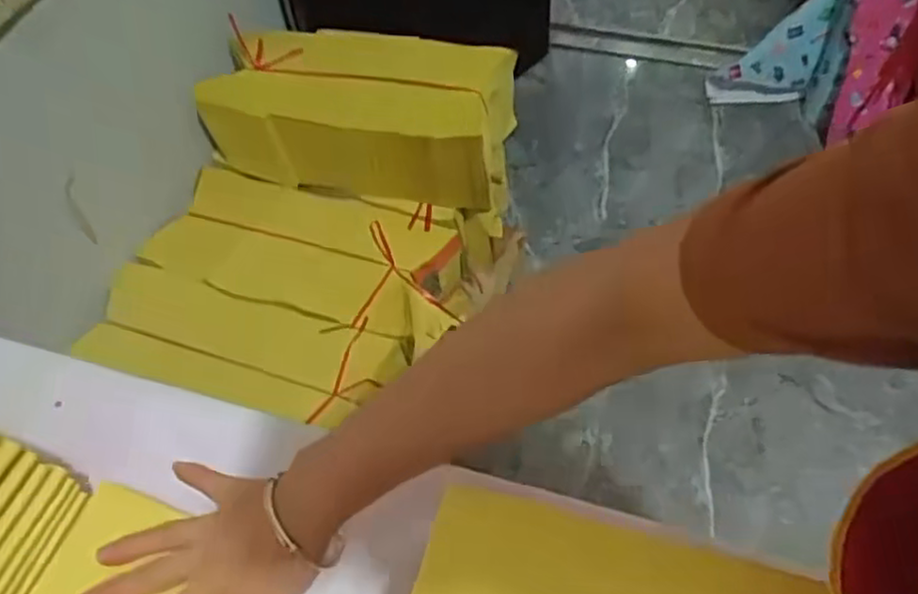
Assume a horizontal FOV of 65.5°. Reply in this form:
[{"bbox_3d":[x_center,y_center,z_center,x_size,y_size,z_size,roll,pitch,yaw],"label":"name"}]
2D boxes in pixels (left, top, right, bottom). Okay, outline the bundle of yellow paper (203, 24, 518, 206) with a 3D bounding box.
[{"bbox_3d":[-0.175,-0.312,1.222,0.508,0.188,0.204,8,55,10],"label":"bundle of yellow paper"}]

